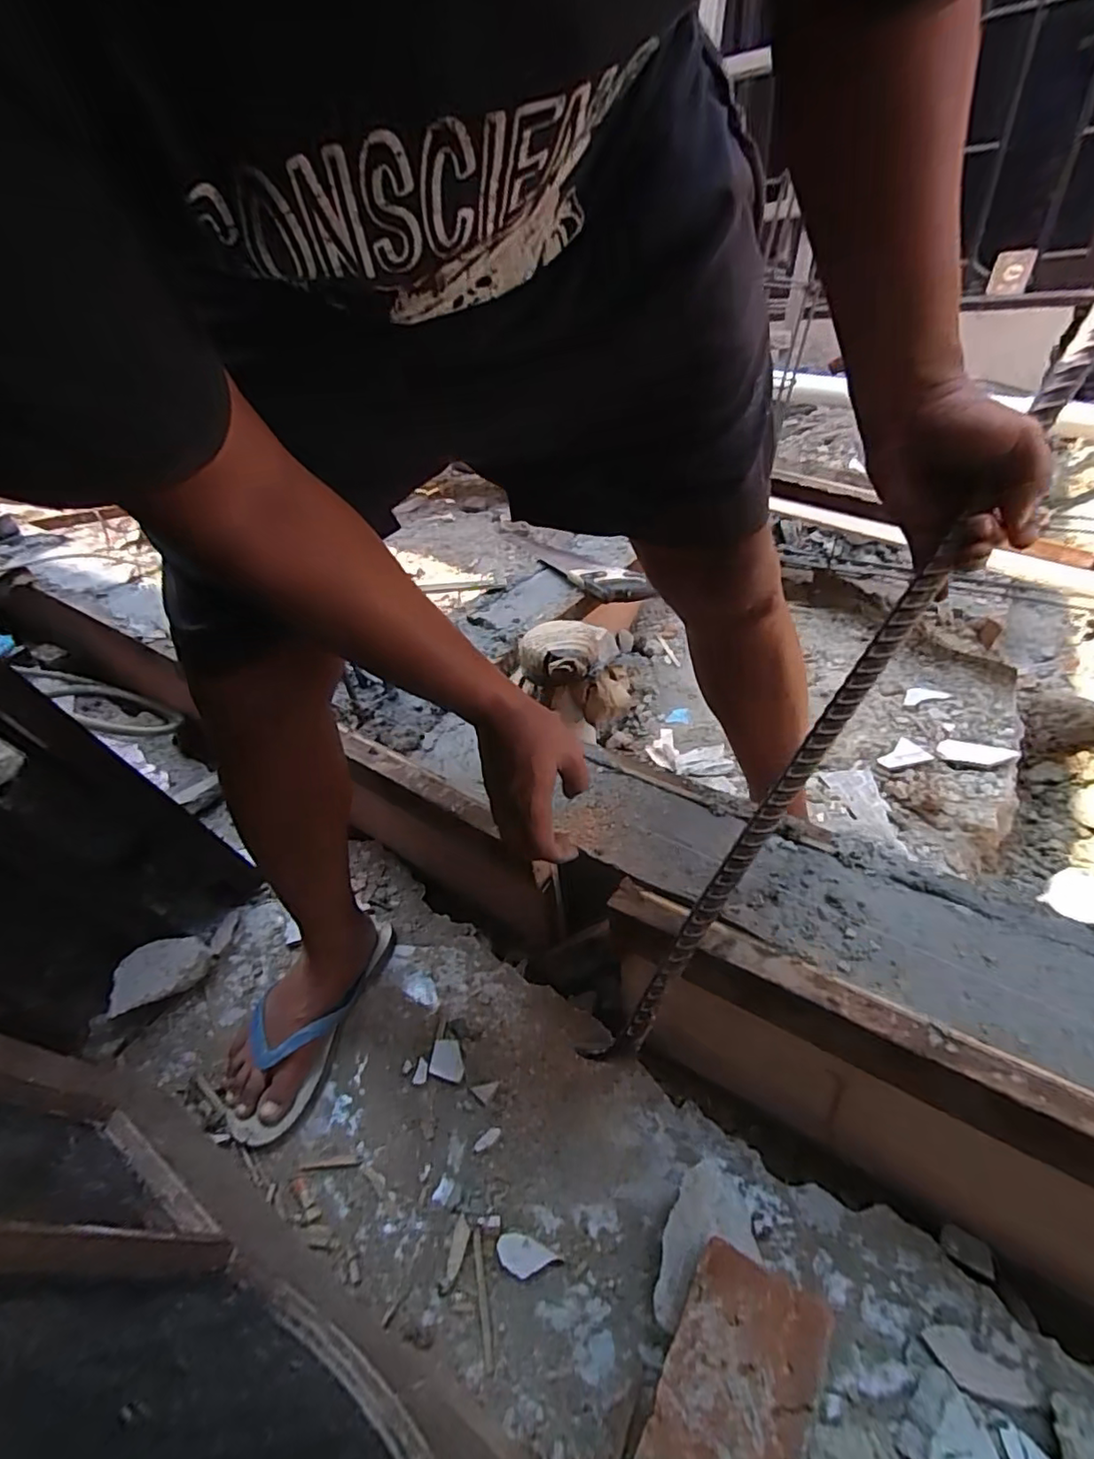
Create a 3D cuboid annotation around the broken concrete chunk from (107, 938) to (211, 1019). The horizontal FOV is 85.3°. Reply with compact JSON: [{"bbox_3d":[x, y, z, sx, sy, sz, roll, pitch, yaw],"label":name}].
[{"bbox_3d":[-0.473,0.301,0.727,0.106,0.059,0.061,-21,40,-17],"label":"broken concrete chunk"}]

